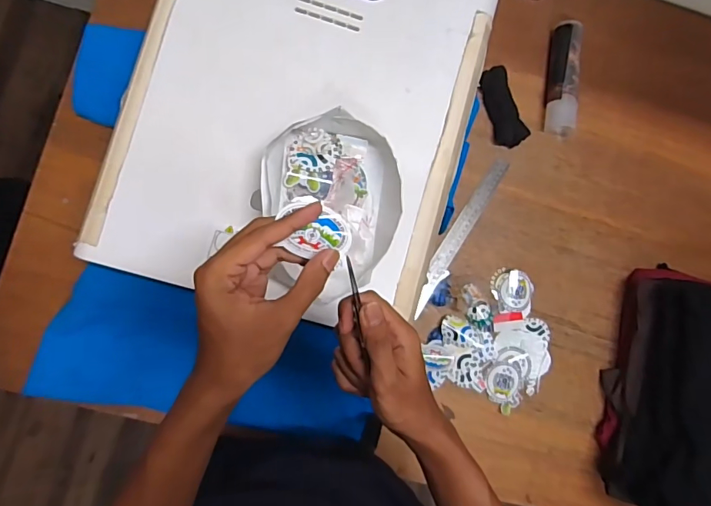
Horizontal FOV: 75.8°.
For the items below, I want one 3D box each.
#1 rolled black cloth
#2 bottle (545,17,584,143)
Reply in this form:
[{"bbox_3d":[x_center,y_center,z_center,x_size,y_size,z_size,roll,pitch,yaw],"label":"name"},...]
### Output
[{"bbox_3d":[0.237,-0.234,0.738,0.049,0.024,0.125,-16,90,-8],"label":"rolled black cloth"},{"bbox_3d":[0.338,-0.286,0.744,0.041,0.040,0.188,4,87,-8],"label":"bottle"}]

